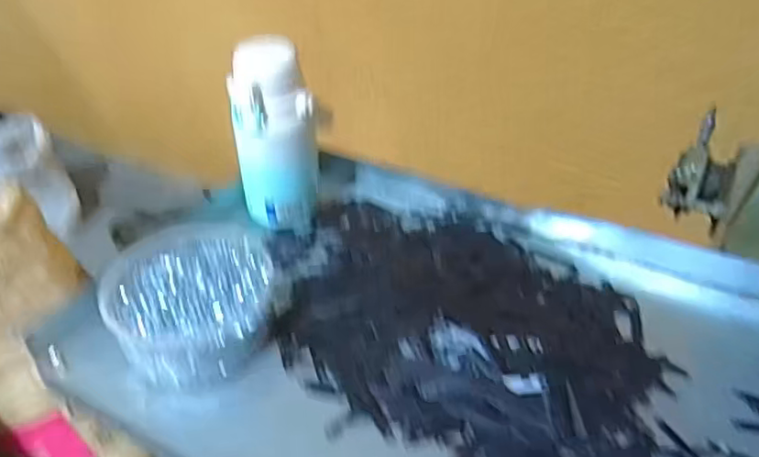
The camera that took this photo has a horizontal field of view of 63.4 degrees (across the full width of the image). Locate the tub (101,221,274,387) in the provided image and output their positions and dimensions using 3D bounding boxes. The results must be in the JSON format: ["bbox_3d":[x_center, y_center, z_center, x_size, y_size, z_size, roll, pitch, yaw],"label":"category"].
[{"bbox_3d":[-0.176,0.066,0.583,0.148,0.062,0.167,-10,38,-10],"label":"tub"}]

